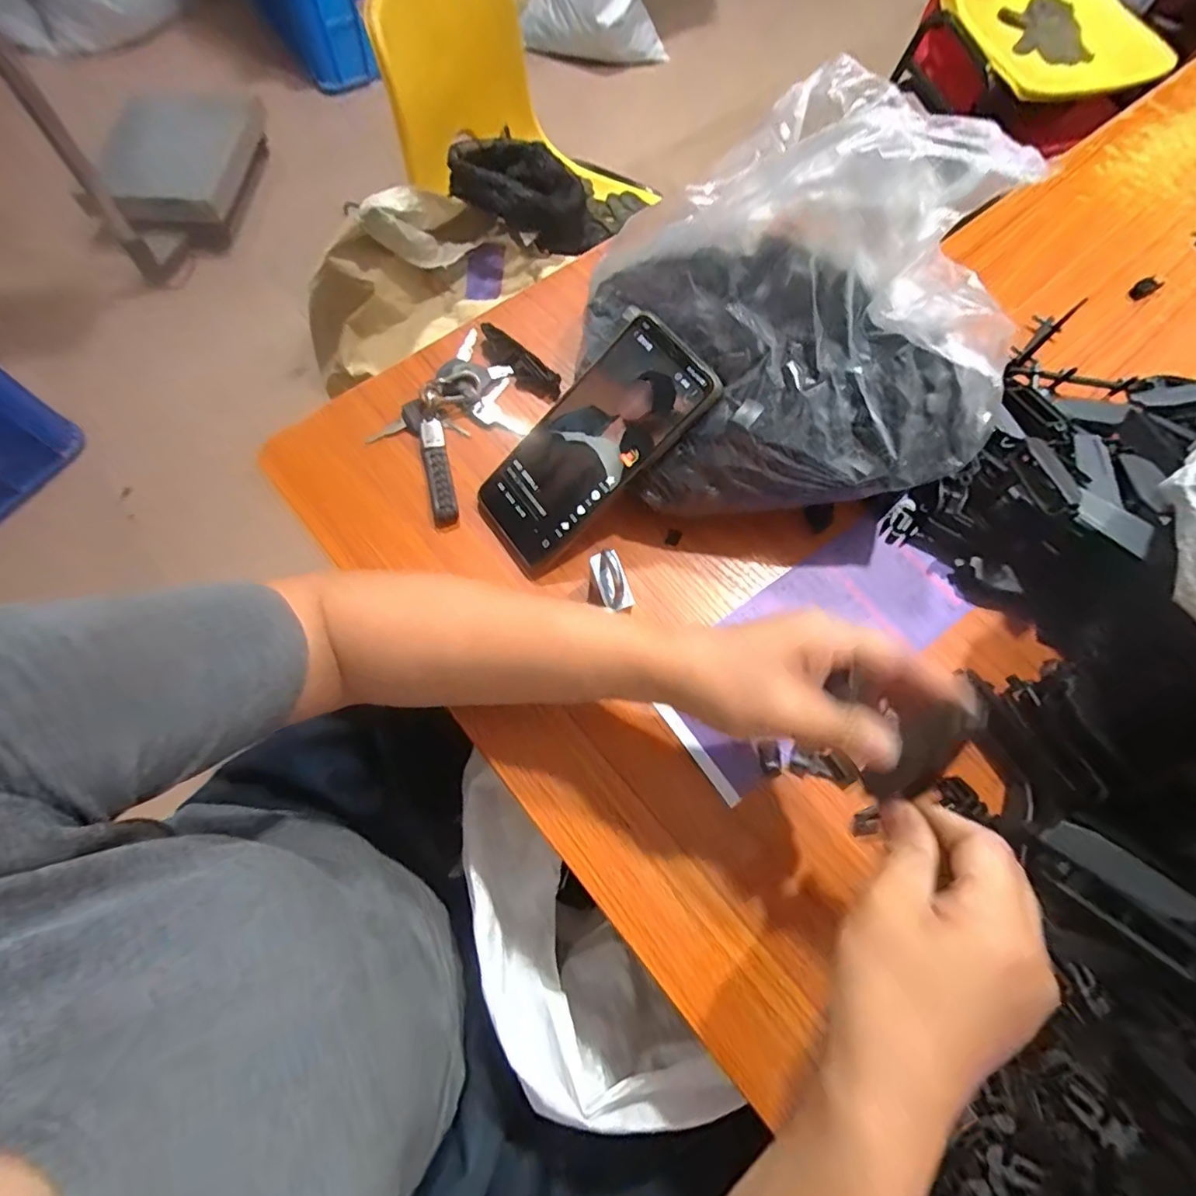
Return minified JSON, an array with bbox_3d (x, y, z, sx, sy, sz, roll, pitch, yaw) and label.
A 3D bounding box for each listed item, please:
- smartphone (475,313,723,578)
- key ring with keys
[{"bbox_3d":[-0.007,-0.098,0.371,0.169,0.010,0.078,-43,72,16],"label":"smartphone"},{"bbox_3d":[-0.105,-0.130,0.421,0.095,0.025,0.141,32,71,12],"label":"key ring with keys"}]

